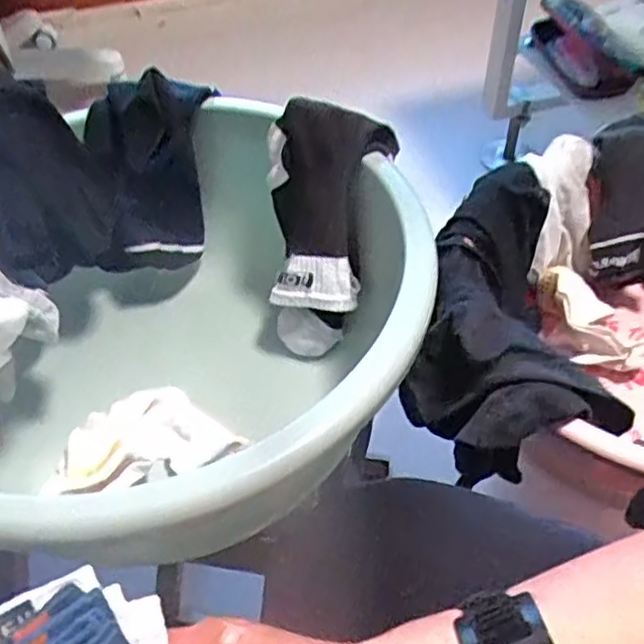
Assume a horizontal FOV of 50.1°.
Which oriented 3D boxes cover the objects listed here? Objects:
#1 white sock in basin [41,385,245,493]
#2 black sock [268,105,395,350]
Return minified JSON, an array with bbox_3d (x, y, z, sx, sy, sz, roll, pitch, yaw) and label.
[{"bbox_3d":[-0.131,0.080,0.497,0.129,0.030,0.080,-17,50,-12],"label":"white sock in basin"},{"bbox_3d":[-0.001,-0.069,0.540,0.103,0.197,0.055,10,13,24],"label":"black sock"}]

